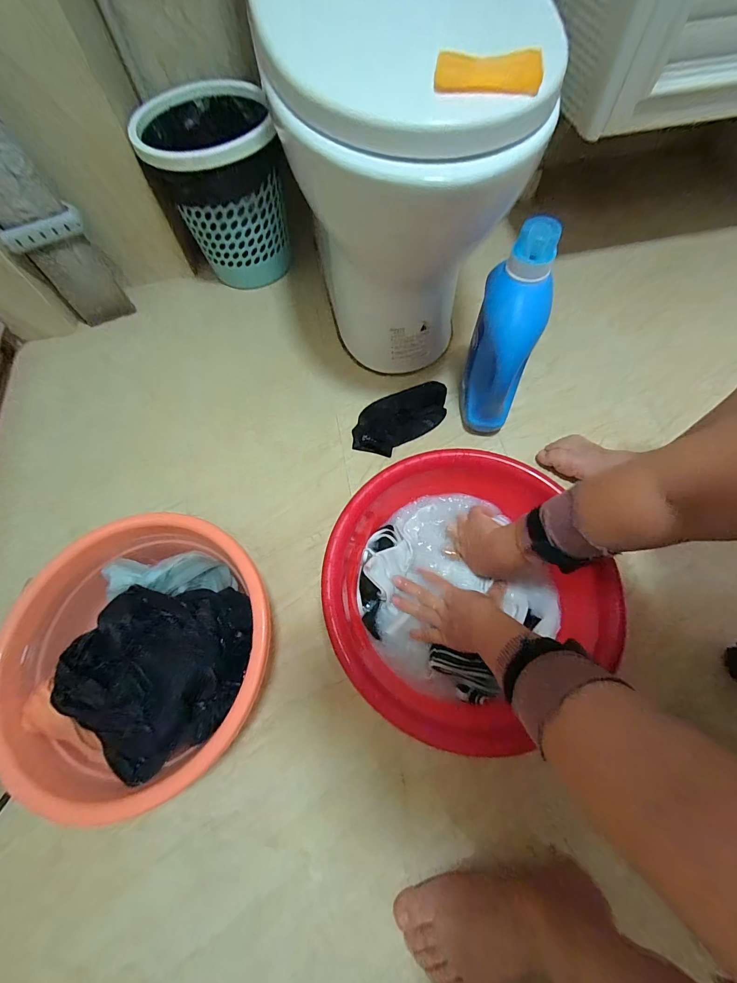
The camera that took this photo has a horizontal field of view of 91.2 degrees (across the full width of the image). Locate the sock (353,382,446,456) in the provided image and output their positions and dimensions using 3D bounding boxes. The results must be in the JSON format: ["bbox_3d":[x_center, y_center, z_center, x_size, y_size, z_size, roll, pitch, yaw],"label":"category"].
[{"bbox_3d":[0.059,-0.147,0.701,0.199,0.027,0.108,-32,67,-12],"label":"sock"}]

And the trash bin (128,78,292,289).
[{"bbox_3d":[-0.301,-0.611,0.762,0.226,0.271,0.230,-16,65,-5],"label":"trash bin"}]

